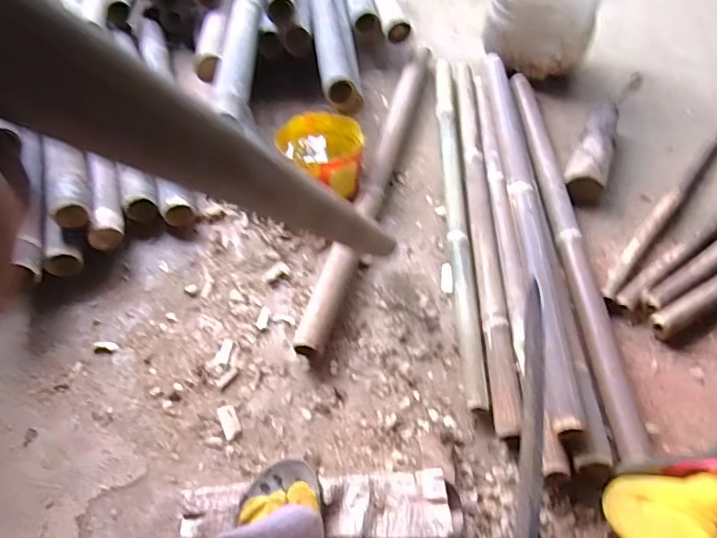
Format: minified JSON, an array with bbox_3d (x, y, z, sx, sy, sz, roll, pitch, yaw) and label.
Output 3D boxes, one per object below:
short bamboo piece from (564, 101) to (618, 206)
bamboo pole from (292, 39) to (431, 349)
[{"bbox_3d":[0.461,-0.233,1.049,0.073,0.061,0.287,20,55,15],"label":"short bamboo piece"},{"bbox_3d":[0.036,-0.185,0.982,0.046,0.051,0.790,14,52,10],"label":"bamboo pole"}]

